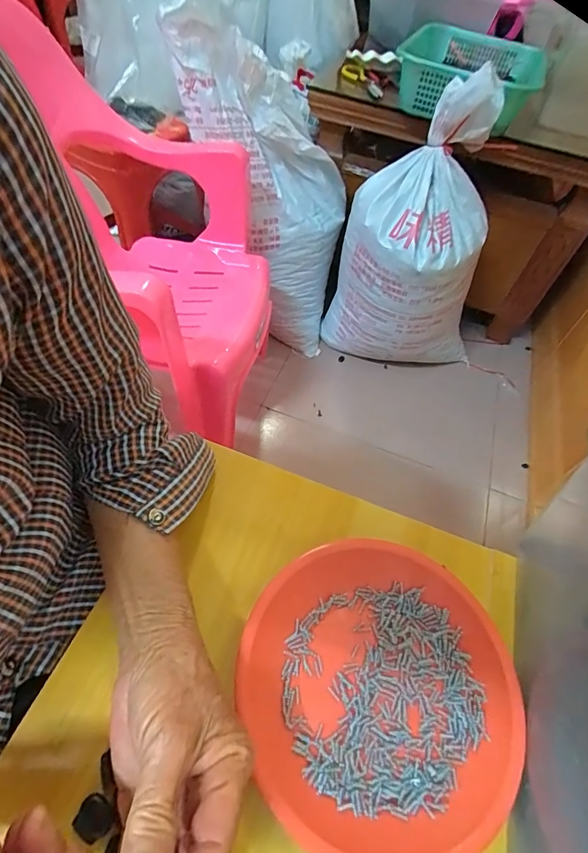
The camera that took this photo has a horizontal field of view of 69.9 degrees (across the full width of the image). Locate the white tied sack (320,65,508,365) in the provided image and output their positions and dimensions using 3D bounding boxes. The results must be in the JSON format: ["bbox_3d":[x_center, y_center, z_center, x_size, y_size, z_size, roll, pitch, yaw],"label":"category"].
[{"bbox_3d":[0.296,-0.407,1.009,0.291,0.618,0.274,-28,61,-24],"label":"white tied sack"}]

